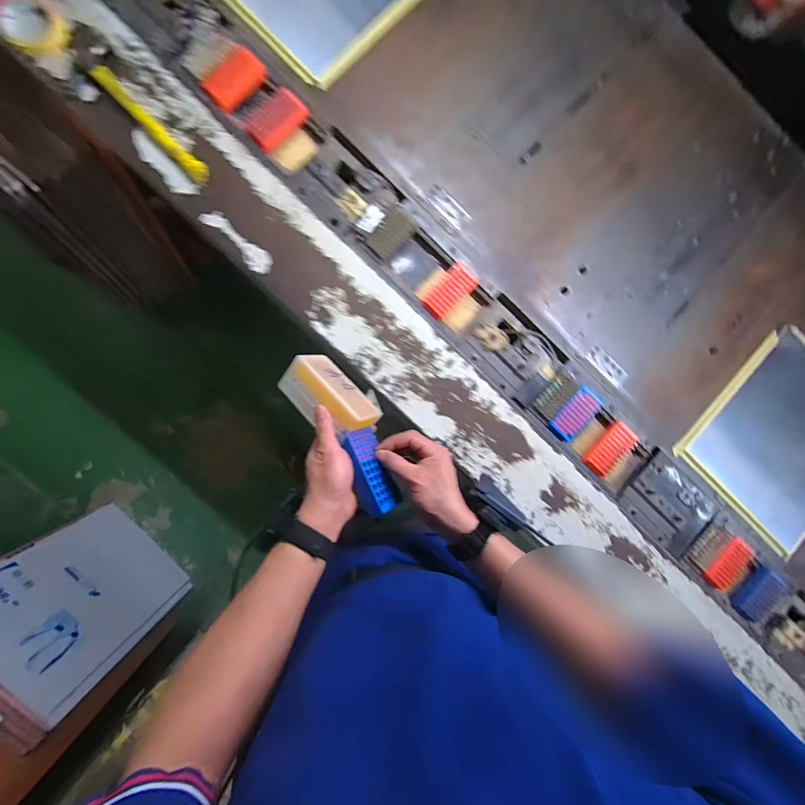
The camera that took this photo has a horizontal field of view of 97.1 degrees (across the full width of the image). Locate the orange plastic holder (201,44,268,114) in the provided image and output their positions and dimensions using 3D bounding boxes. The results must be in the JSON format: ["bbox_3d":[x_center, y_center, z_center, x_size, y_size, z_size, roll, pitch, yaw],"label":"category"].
[{"bbox_3d":[-0.324,-0.627,0.690,0.069,0.019,0.125,40,86,-3],"label":"orange plastic holder"}]

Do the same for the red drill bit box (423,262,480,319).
[{"bbox_3d":[0.098,-0.225,0.723,0.062,0.024,0.118,40,86,-3],"label":"red drill bit box"}]

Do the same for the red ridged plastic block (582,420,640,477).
[{"bbox_3d":[0.438,0.099,0.751,0.059,0.025,0.116,43,86,-3],"label":"red ridged plastic block"}]

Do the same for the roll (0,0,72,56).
[{"bbox_3d":[-0.622,-0.632,0.601,0.096,0.023,0.093,0,89,-5],"label":"roll"}]

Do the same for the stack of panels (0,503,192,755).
[{"bbox_3d":[-1.035,0.626,1.131,0.059,0.568,0.475,-37,96,15],"label":"stack of panels"}]

